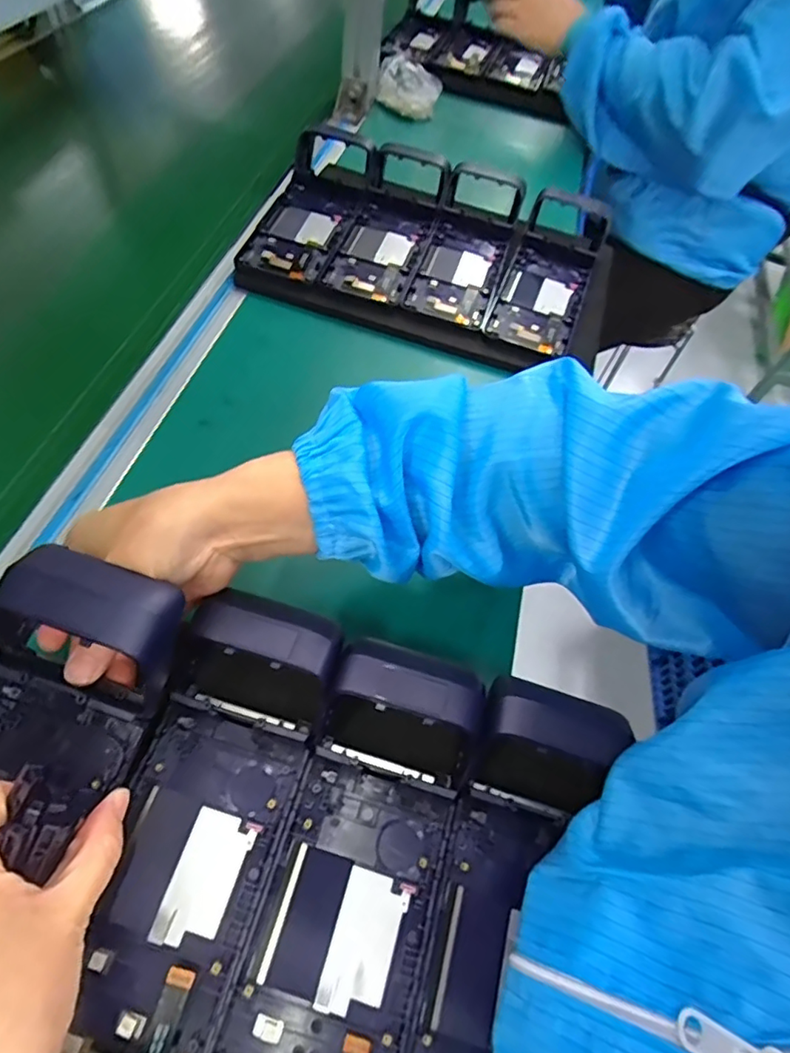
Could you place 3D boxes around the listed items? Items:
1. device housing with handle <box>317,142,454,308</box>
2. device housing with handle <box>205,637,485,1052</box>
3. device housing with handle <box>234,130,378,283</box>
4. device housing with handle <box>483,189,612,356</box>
[{"bbox_3d":[-0.004,-0.311,0.573,0.080,0.042,0.207,14,57,5],"label":"device housing with handle"},{"bbox_3d":[-0.018,0.163,0.263,0.081,0.049,0.220,16,57,6],"label":"device housing with handle"},{"bbox_3d":[-0.082,-0.333,0.580,0.089,0.045,0.224,16,57,6],"label":"device housing with handle"},{"bbox_3d":[0.156,-0.262,0.564,0.080,0.046,0.229,21,58,9],"label":"device housing with handle"}]

